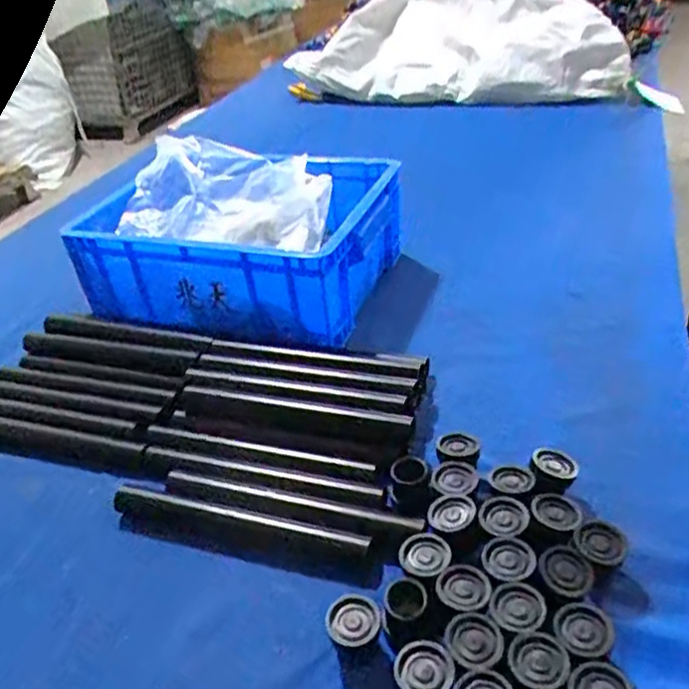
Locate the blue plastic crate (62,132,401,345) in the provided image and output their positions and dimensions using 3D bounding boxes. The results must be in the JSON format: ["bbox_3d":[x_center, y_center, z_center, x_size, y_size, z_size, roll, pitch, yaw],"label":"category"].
[{"bbox_3d":[-0.119,-0.140,0.818,0.336,0.137,0.240,8,38,20],"label":"blue plastic crate"}]

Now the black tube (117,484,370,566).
[{"bbox_3d":[-0.088,0.144,0.533,0.218,0.020,0.021,7,37,19],"label":"black tube"}]

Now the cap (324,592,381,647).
[{"bbox_3d":[0.006,0.190,0.448,0.035,0.037,0.030,-7,35,0],"label":"cap"}]

